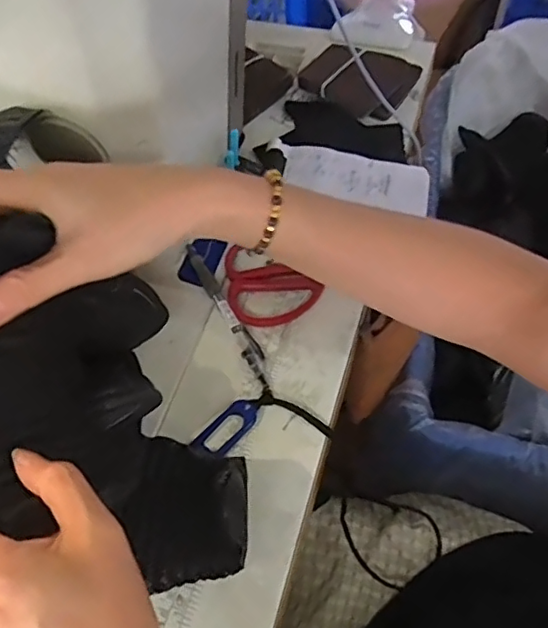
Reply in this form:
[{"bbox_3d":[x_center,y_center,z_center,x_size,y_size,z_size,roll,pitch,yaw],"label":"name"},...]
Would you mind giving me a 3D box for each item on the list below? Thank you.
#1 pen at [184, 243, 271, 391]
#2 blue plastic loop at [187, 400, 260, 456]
[{"bbox_3d":[-0.036,-0.001,0.449,0.015,0.013,0.138,-28,60,-14],"label":"pen"},{"bbox_3d":[-0.033,0.079,0.402,0.023,0.006,0.051,36,66,23],"label":"blue plastic loop"}]

